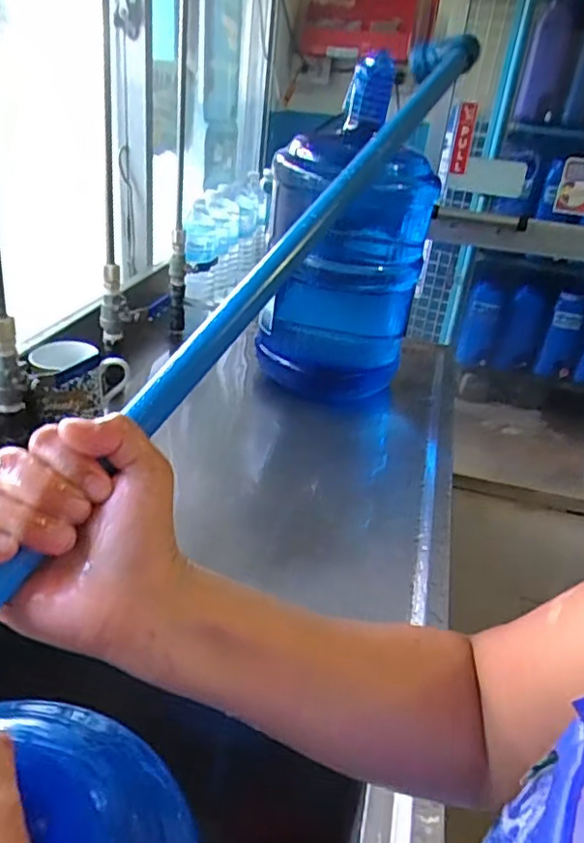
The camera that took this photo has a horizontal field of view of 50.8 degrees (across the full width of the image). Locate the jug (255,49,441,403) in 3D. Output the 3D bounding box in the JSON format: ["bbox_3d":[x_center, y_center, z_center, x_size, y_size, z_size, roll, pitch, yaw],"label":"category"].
[{"bbox_3d":[0.085,-0.270,0.996,0.240,0.486,0.246,15,31,15],"label":"jug"}]

